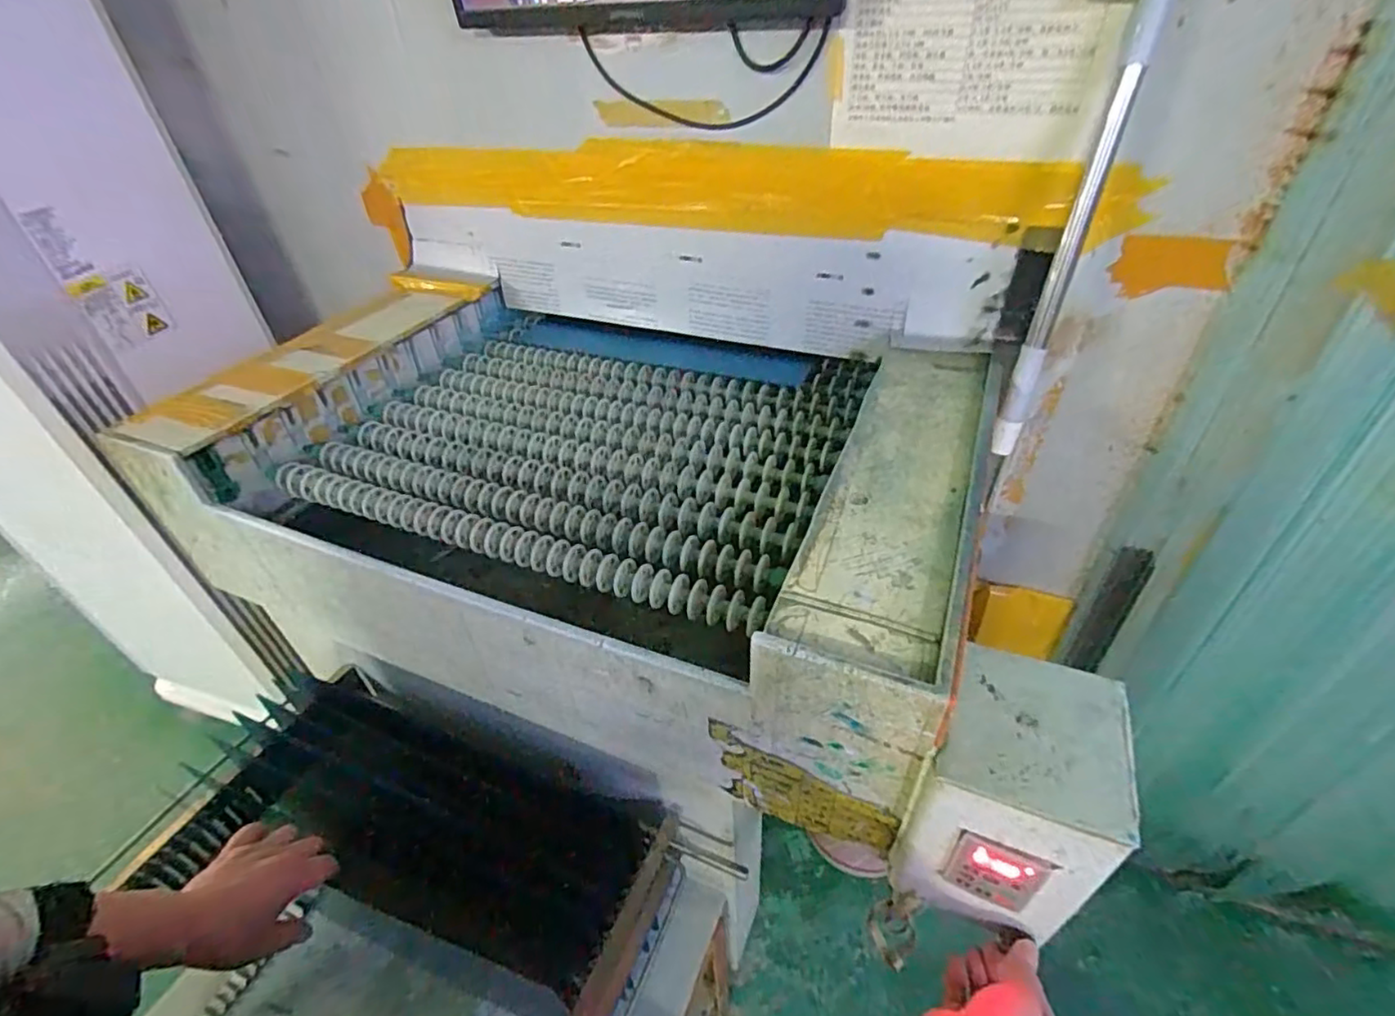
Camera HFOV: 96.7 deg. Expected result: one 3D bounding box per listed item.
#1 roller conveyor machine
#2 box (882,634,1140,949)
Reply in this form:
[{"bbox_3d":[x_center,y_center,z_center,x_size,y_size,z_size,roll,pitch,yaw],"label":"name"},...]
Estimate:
[{"bbox_3d":[-0.156,-0.032,0.880,0.976,0.323,0.638,13,42,19],"label":"roller conveyor machine"},{"bbox_3d":[0.257,0.235,0.519,0.127,0.184,0.142,17,44,23],"label":"box"}]

